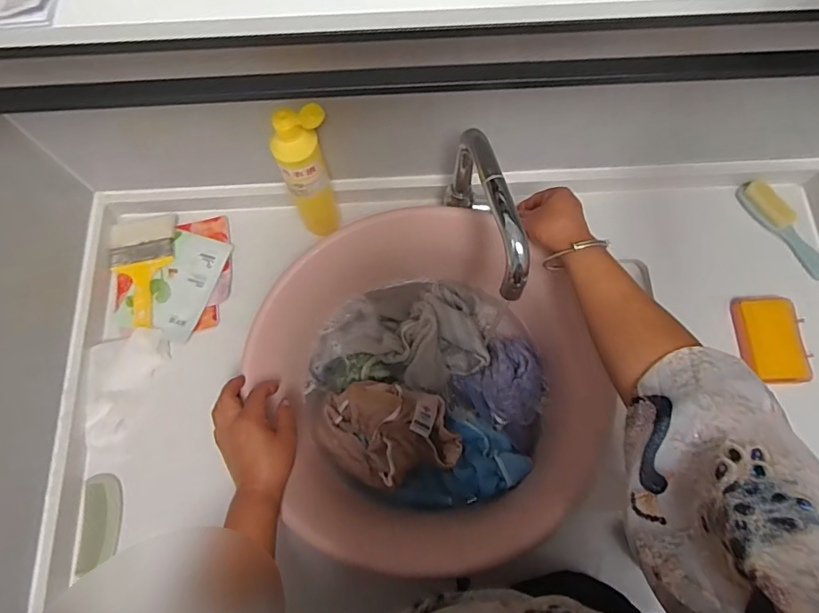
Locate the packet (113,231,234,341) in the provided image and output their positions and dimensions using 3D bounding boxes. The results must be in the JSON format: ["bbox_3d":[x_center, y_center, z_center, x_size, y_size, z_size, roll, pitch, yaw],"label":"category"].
[{"bbox_3d":[-0.333,-0.033,0.706,0.109,0.006,0.158,21,74,7],"label":"packet"}]

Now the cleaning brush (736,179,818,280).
[{"bbox_3d":[0.538,-0.111,0.717,0.033,0.045,0.169,-30,74,-8],"label":"cleaning brush"}]

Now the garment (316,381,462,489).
[{"bbox_3d":[-0.031,0.159,0.643,0.166,0.054,0.131,-18,73,-5],"label":"garment"}]

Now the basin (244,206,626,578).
[{"bbox_3d":[0.020,0.103,0.634,0.381,0.134,0.384,0,72,1],"label":"basin"}]

